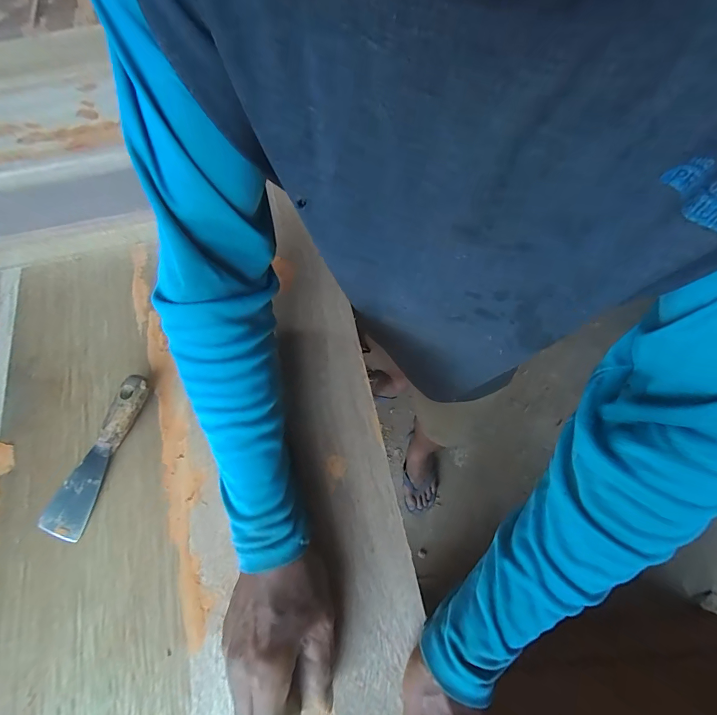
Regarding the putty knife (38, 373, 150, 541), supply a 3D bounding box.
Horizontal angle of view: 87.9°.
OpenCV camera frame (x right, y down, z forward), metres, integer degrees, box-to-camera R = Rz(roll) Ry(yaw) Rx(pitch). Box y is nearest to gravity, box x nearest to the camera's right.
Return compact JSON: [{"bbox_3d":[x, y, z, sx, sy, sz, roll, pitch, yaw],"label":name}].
[{"bbox_3d":[-0.266,0.095,0.377,0.039,0.024,0.162,18,70,8],"label":"putty knife"}]

